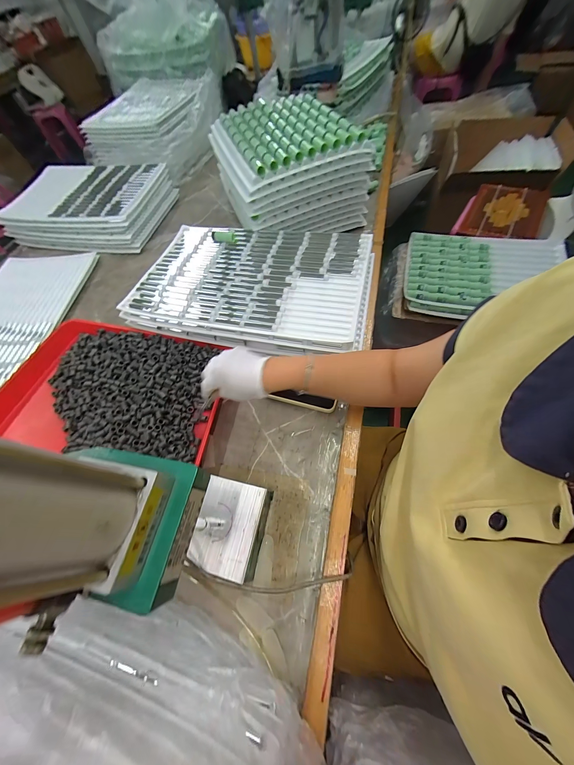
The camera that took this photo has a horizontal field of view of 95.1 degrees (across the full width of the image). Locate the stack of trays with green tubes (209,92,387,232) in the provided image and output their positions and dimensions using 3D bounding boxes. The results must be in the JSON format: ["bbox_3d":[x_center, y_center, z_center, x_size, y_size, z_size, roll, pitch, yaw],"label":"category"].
[{"bbox_3d":[-0.005,-0.589,0.725,0.323,0.184,0.376,-21,61,-3],"label":"stack of trays with green tubes"}]

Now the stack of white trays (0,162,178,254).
[{"bbox_3d":[-0.672,-0.620,0.900,0.506,0.123,0.345,7,63,12],"label":"stack of white trays"}]

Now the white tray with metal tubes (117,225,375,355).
[{"bbox_3d":[-0.074,-0.226,0.592,0.503,0.069,0.320,11,59,11],"label":"white tray with metal tubes"}]

